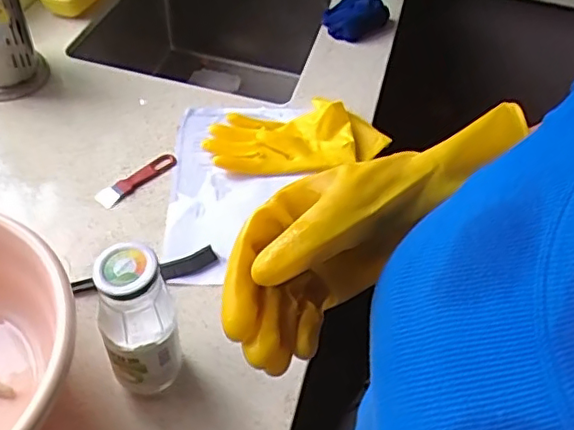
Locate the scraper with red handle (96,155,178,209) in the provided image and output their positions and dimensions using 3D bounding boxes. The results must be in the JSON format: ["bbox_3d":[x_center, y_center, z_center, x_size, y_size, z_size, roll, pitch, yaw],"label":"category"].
[{"bbox_3d":[-0.185,-0.046,0.738,0.025,0.012,0.116,36,54,22],"label":"scraper with red handle"}]

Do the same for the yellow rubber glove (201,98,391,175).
[{"bbox_3d":[0.010,-0.105,0.798,0.232,0.032,0.127,-14,52,-18],"label":"yellow rubber glove"}]

